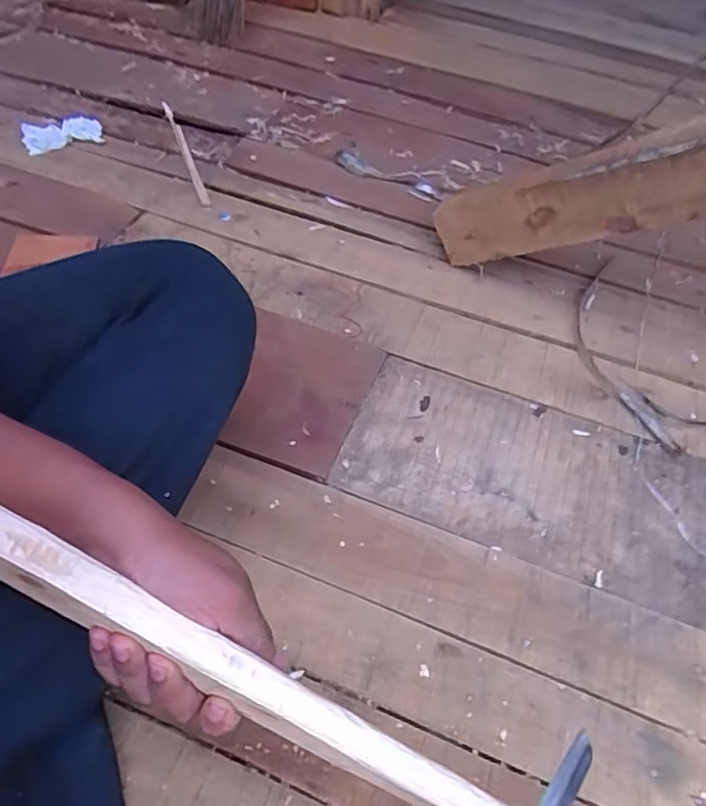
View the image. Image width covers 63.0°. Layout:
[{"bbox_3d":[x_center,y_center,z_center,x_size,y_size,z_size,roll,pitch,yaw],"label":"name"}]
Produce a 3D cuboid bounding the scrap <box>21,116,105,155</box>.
[{"bbox_3d":[-0.466,-0.432,0.928,0.117,0.014,0.081,-21,56,-21],"label":"scrap"}]

